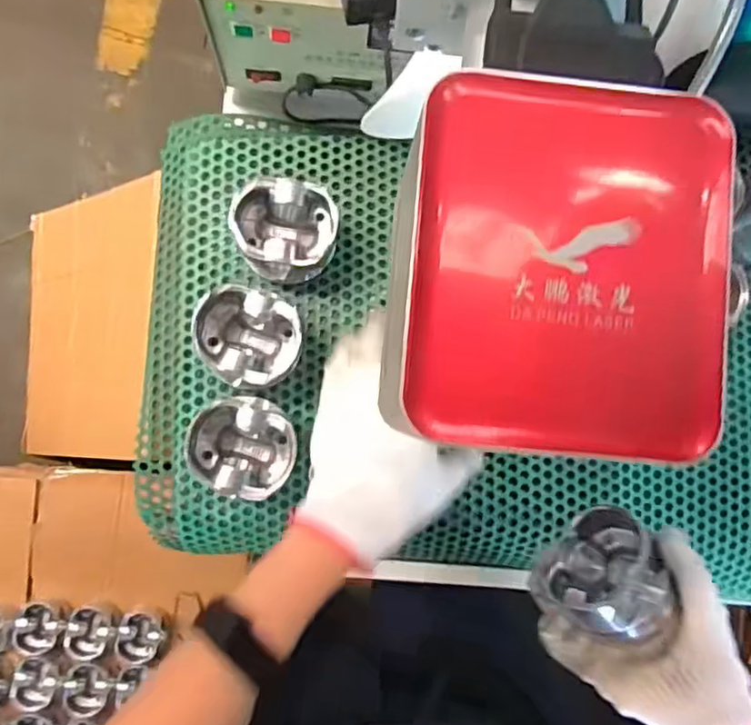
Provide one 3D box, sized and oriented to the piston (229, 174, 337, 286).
[{"bbox_3d":[-0.076,-0.112,0.547,0.084,0.056,0.077,0,85,-5],"label":"piston"}]

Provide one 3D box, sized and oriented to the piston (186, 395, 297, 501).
[{"bbox_3d":[-0.108,0.068,0.526,0.083,0.042,0.077,0,85,-5],"label":"piston"}]

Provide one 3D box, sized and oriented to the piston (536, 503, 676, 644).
[{"bbox_3d":[0.173,0.157,0.472,0.062,0.090,0.093,40,80,-33],"label":"piston"}]

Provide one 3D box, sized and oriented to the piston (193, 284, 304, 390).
[{"bbox_3d":[-0.105,-0.019,0.538,0.083,0.052,0.077,8,84,-4],"label":"piston"}]

